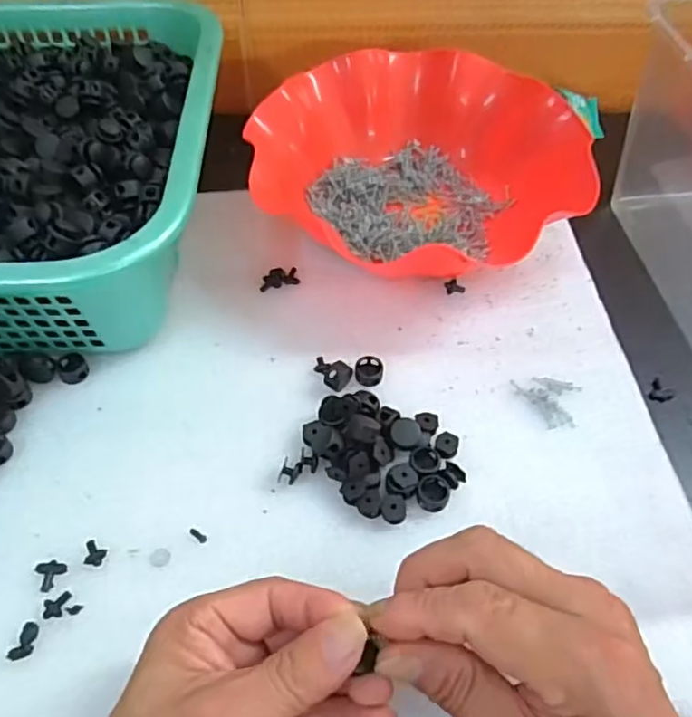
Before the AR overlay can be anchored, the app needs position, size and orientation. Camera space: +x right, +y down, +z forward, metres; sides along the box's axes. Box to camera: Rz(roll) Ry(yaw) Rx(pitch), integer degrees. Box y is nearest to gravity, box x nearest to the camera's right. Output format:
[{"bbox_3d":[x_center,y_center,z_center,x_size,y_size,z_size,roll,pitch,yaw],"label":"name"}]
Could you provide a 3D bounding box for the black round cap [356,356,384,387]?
[{"bbox_3d":[0.014,0.008,0.383,0.016,0.007,0.017,1,55,-2],"label":"black round cap"}]

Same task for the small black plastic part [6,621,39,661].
[{"bbox_3d":[-0.148,0.132,0.294,0.009,0.004,0.017,18,56,10],"label":"small black plastic part"}]

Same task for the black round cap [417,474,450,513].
[{"bbox_3d":[0.046,0.072,0.335,0.017,0.008,0.017,1,55,-2],"label":"black round cap"}]

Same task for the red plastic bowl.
[{"bbox_3d":[0.042,-0.142,0.464,0.221,0.060,0.221,1,55,-2],"label":"red plastic bowl"}]

